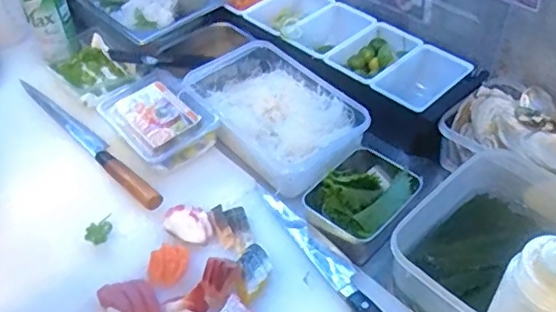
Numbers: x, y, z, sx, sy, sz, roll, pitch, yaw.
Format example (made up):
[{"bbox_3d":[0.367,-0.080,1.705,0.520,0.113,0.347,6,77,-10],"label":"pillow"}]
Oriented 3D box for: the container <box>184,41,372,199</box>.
[{"bbox_3d":[-0.003,-0.063,0.865,0.171,0.043,0.269,-33,54,-27],"label":"container"}]

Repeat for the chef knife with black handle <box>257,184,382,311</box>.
[{"bbox_3d":[0.062,0.121,0.692,0.035,0.017,0.299,-25,50,-21],"label":"chef knife with black handle"}]

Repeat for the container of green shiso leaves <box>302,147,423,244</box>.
[{"bbox_3d":[0.109,0.047,0.762,0.104,0.052,0.141,33,55,29],"label":"container of green shiso leaves"}]

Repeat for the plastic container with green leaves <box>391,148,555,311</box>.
[{"bbox_3d":[0.239,0.089,0.676,0.231,0.062,0.147,-30,53,-25],"label":"plastic container with green leaves"}]

